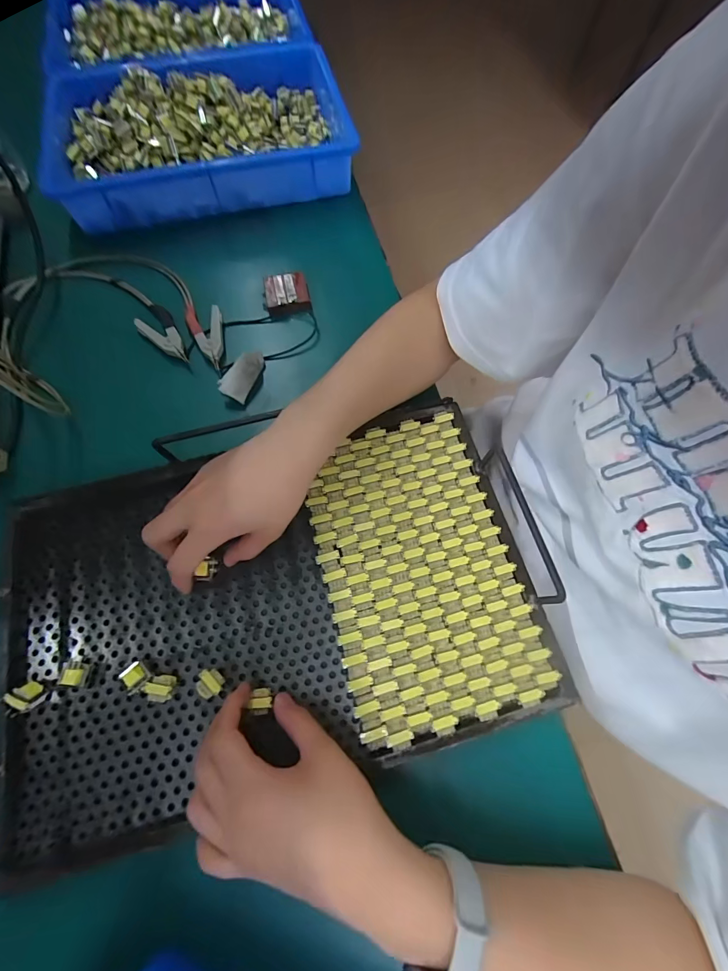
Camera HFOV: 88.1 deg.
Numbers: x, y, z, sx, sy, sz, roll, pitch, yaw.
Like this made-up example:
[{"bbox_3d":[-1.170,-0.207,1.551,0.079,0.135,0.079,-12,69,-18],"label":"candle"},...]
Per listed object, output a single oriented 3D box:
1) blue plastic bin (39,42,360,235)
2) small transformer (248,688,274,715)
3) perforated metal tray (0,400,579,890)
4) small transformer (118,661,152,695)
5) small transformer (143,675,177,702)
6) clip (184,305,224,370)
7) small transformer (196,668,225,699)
[{"bbox_3d":[-0.209,-0.490,0.512,0.368,0.061,0.286,-10,70,-5],"label":"blue plastic bin"},{"bbox_3d":[-0.077,0.163,0.284,0.017,0.014,0.016,-1,70,-1],"label":"small transformer"},{"bbox_3d":[-0.078,0.086,0.304,0.431,0.042,0.272,-14,70,-6],"label":"perforated metal tray"},{"bbox_3d":[-0.175,0.147,0.290,0.019,0.015,0.018,43,75,14],"label":"small transformer"},{"bbox_3d":[-0.154,0.155,0.288,0.019,0.014,0.019,0,70,-1],"label":"small transformer"},{"bbox_3d":[-0.172,-0.164,0.407,0.036,0.010,0.088,-11,70,-5],"label":"clip"},{"bbox_3d":[-0.117,0.151,0.289,0.015,0.018,0.020,-43,76,-15],"label":"small transformer"}]

